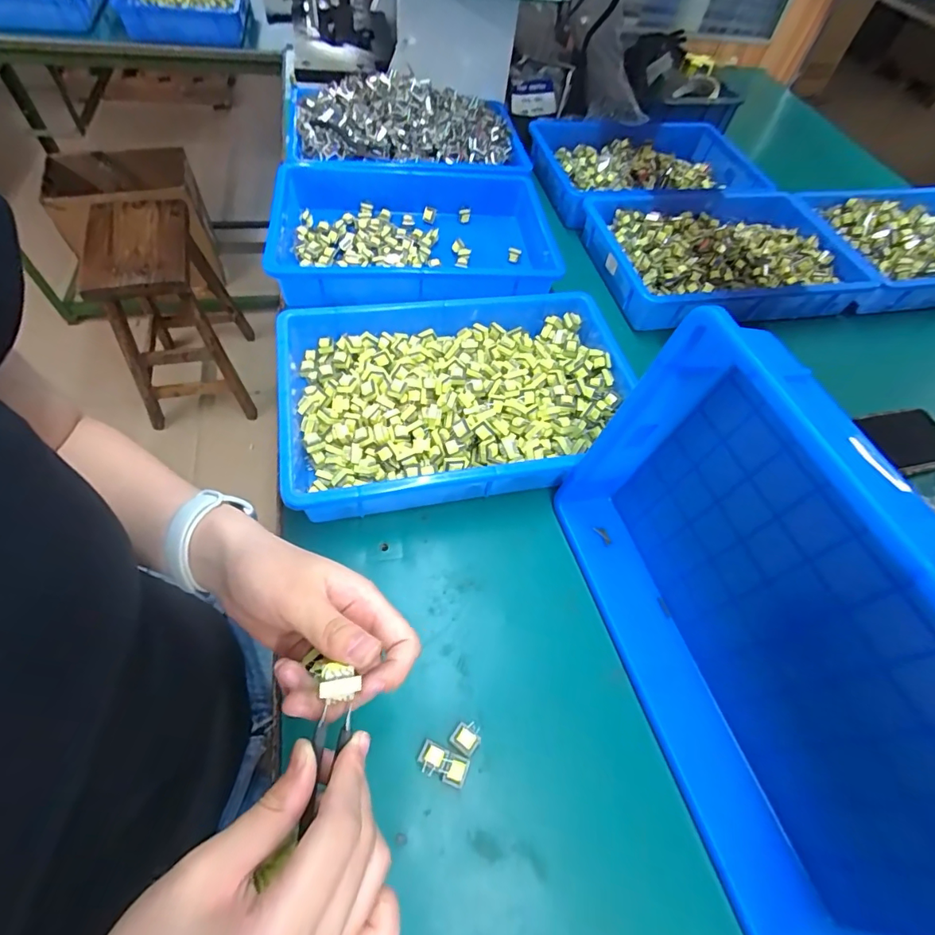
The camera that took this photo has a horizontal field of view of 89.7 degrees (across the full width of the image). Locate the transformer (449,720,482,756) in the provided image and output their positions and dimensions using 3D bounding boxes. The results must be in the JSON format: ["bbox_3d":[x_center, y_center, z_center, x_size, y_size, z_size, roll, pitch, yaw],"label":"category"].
[{"bbox_3d":[-0.001,0.205,0.358,0.020,0.012,0.020,32,59,14],"label":"transformer"}]

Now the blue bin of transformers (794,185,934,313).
[{"bbox_3d":[0.724,-0.361,0.765,0.353,0.084,0.246,-5,58,-10],"label":"blue bin of transformers"}]

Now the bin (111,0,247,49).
[{"bbox_3d":[-0.654,-1.083,1.085,0.261,0.073,0.346,-6,58,-10],"label":"bin"}]

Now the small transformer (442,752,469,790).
[{"bbox_3d":[-0.009,0.222,0.345,0.017,0.014,0.019,19,57,6],"label":"small transformer"}]

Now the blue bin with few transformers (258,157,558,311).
[{"bbox_3d":[-0.070,-0.322,0.657,0.382,0.067,0.269,1,57,-6],"label":"blue bin with few transformers"}]

